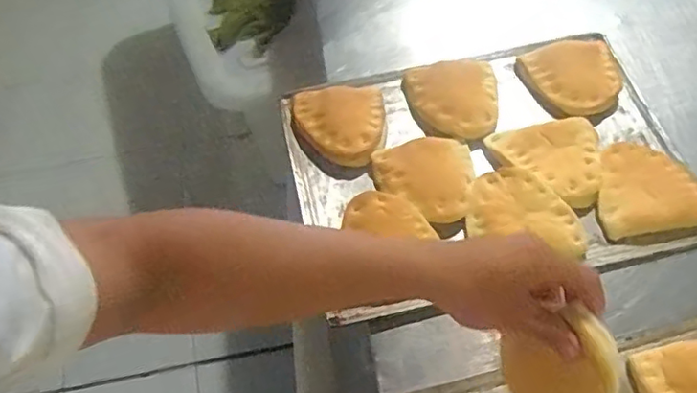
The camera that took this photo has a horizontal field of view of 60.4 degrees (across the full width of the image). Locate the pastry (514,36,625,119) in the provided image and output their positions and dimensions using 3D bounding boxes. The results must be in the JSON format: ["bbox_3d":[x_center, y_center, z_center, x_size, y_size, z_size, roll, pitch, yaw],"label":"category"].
[{"bbox_3d":[0.297,-0.158,0.774,0.112,0.033,0.110,-17,59,-8],"label":"pastry"}]

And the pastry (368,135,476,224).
[{"bbox_3d":[0.091,-0.019,0.700,0.113,0.028,0.111,-8,58,-2],"label":"pastry"}]

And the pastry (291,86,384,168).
[{"bbox_3d":[-0.014,-0.090,0.754,0.113,0.030,0.119,0,58,3],"label":"pastry"}]

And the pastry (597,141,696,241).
[{"bbox_3d":[0.343,-0.010,0.686,0.118,0.030,0.112,-6,58,-1],"label":"pastry"}]

